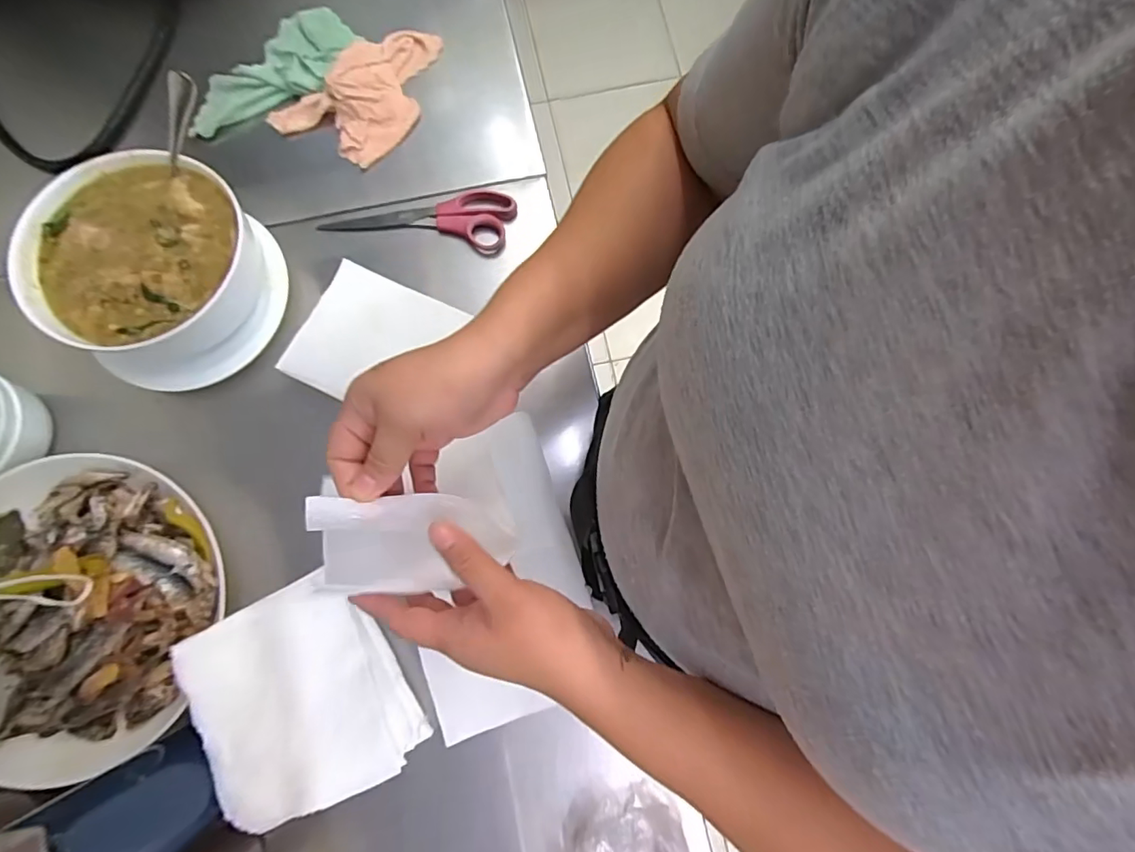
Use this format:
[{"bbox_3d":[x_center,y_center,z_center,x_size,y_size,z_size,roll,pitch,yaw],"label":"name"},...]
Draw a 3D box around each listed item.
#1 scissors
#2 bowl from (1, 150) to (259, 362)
[{"bbox_3d":[-0.150,-0.216,0.538,0.189,0.006,0.066,4,80,0],"label":"scissors"},{"bbox_3d":[-0.372,-0.145,0.481,0.172,0.077,0.175,0,80,-1],"label":"bowl"}]

